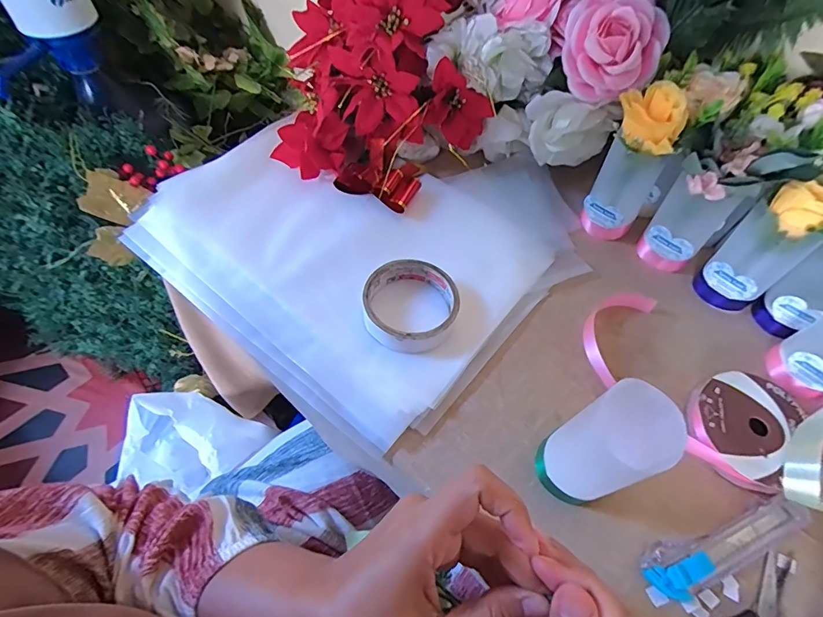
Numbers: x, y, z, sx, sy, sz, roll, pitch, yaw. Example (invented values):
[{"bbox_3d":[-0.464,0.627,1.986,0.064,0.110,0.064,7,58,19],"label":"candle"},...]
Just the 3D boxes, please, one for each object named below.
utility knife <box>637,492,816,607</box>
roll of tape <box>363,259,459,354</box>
[{"bbox_3d":[0.230,0.171,0.320,0.136,0.011,0.036,-17,62,-16],"label":"utility knife"},{"bbox_3d":[-0.001,-0.003,0.399,0.084,0.023,0.092,3,59,-4],"label":"roll of tape"}]

